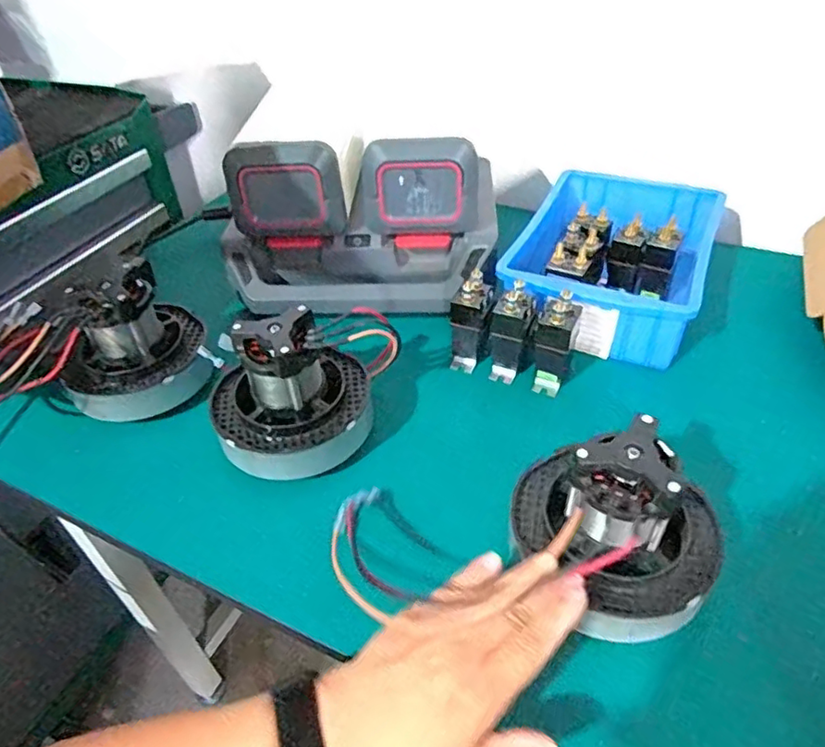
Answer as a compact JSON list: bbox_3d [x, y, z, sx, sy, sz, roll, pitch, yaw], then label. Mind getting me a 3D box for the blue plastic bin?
[{"bbox_3d":[0.200,-0.114,0.613,0.178,0.081,0.247,16,44,21],"label":"blue plastic bin"}]

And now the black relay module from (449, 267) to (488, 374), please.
[{"bbox_3d":[0.051,-0.049,0.549,0.031,0.084,0.035,2,41,7],"label":"black relay module"}]

